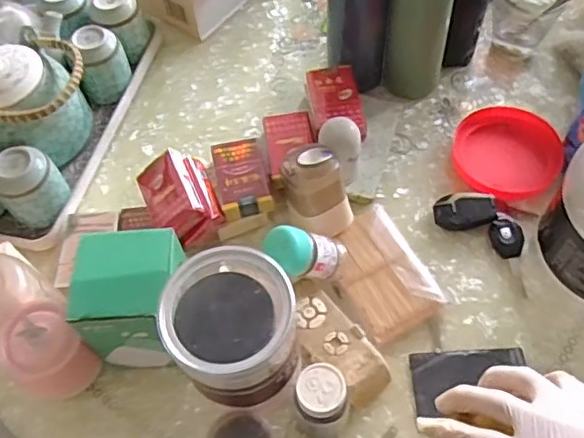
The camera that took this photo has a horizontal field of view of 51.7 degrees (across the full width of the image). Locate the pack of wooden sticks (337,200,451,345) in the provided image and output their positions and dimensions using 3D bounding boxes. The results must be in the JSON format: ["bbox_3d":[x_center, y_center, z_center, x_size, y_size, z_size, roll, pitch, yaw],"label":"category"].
[{"bbox_3d":[0.089,0.053,0.612,0.086,0.019,0.129,-26,62,-11],"label":"pack of wooden sticks"}]

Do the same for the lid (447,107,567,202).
[{"bbox_3d":[0.240,-0.071,0.673,0.114,0.027,0.113,-2,60,3],"label":"lid"}]

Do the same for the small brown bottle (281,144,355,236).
[{"bbox_3d":[0.027,-0.026,0.606,0.066,0.079,0.069,-14,60,-4],"label":"small brown bottle"}]

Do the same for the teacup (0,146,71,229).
[{"bbox_3d":[-0.274,-0.032,0.641,0.067,0.079,0.057,-40,65,-18],"label":"teacup"}]

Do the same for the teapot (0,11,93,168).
[{"bbox_3d":[-0.300,-0.135,0.687,0.143,0.116,0.158,-22,61,-9],"label":"teapot"}]

